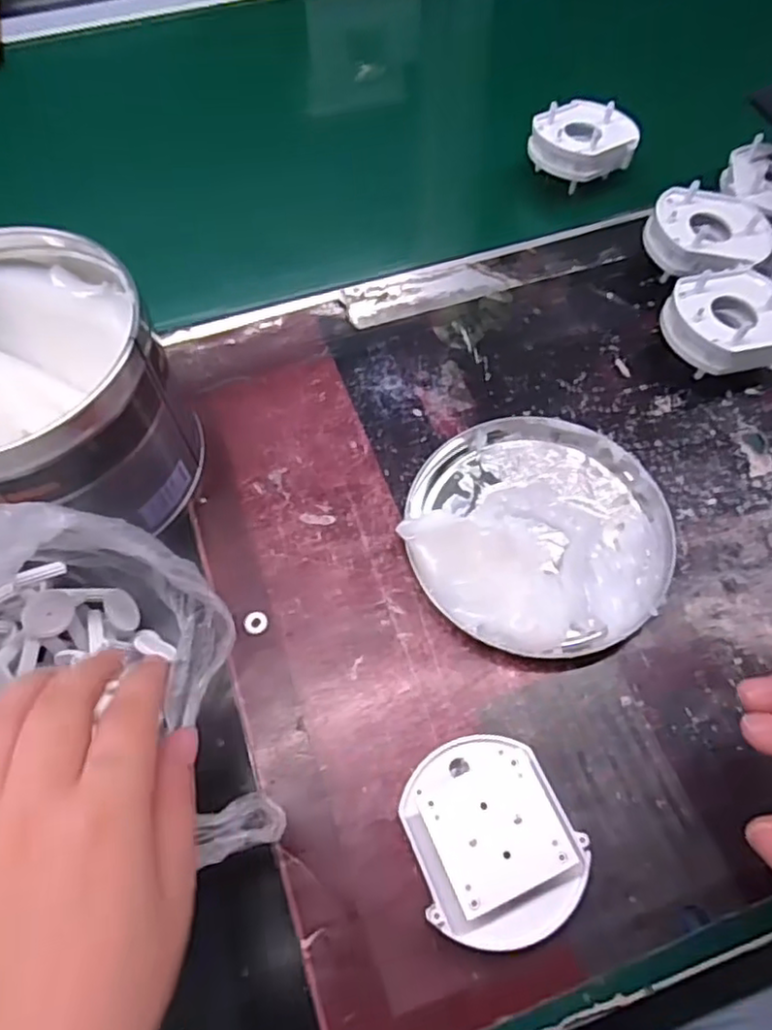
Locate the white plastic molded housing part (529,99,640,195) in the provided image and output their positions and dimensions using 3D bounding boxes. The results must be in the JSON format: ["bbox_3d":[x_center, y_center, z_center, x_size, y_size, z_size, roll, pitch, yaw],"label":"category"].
[{"bbox_3d":[0.138,-0.256,0.458,0.063,0.038,0.061,0,61,0],"label":"white plastic molded housing part"}]

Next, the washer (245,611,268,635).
[{"bbox_3d":[-0.062,0.052,0.313,0.011,0.004,0.010,0,61,0],"label":"washer"}]

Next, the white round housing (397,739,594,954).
[{"bbox_3d":[0.040,0.122,0.250,0.060,0.043,0.069,-13,62,-7],"label":"white round housing"}]

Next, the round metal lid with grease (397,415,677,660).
[{"bbox_3d":[0.075,0.003,0.321,0.124,0.030,0.128,0,61,0],"label":"round metal lid with grease"}]

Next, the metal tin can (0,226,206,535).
[{"bbox_3d":[-0.166,-0.054,0.314,0.124,0.103,0.120,0,61,0],"label":"metal tin can"}]

